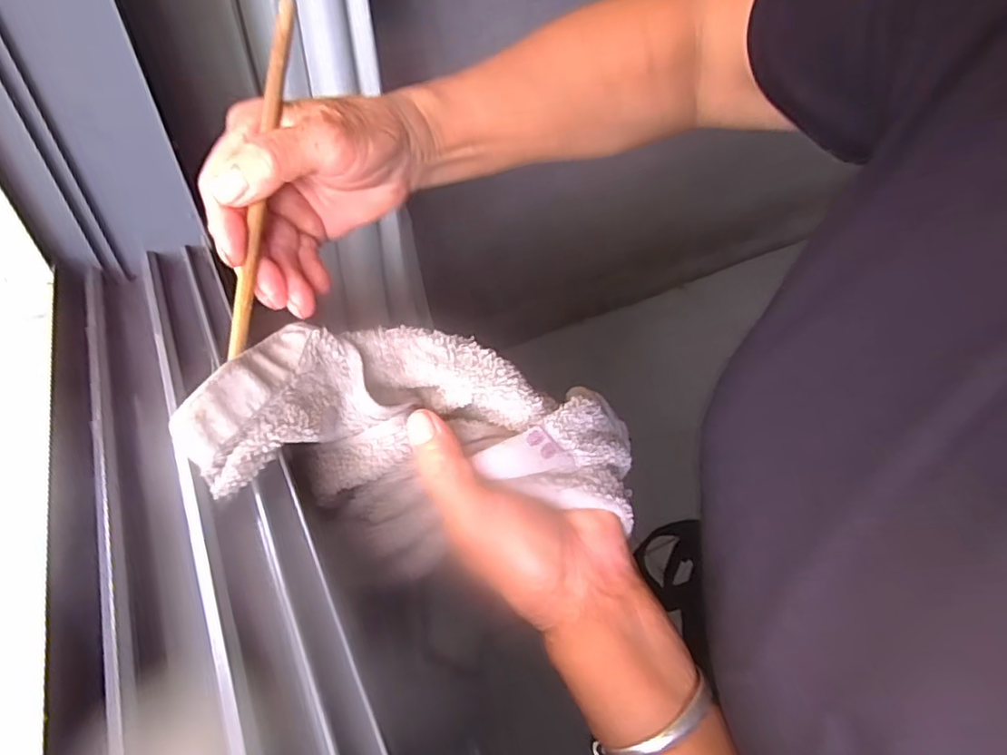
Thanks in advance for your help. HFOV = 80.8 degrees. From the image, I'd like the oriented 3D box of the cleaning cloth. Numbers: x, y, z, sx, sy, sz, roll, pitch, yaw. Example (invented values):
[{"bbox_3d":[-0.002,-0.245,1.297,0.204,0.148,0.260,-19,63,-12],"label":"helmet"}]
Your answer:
[{"bbox_3d":[-0.037,0.030,0.281,0.199,0.075,0.085,8,42,-9],"label":"cleaning cloth"}]

